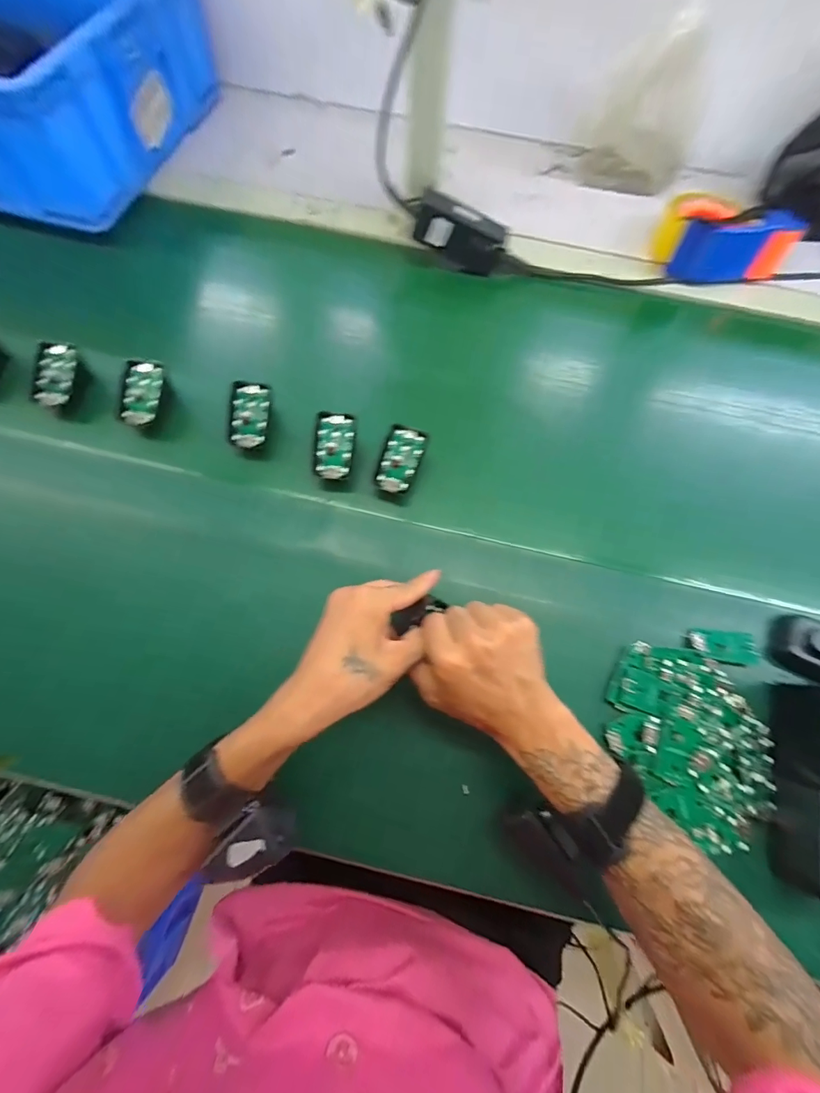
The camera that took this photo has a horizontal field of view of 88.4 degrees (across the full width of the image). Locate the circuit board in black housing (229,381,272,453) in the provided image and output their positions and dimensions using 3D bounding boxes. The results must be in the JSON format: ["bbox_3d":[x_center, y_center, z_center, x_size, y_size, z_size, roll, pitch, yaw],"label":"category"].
[{"bbox_3d":[-0.169,-0.138,0.446,0.038,0.012,0.071,7,88,-11],"label":"circuit board in black housing"}]

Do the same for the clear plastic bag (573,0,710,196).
[{"bbox_3d":[0.312,-0.569,0.563,0.147,0.162,0.072,19,69,5],"label":"clear plastic bag"}]

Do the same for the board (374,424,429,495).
[{"bbox_3d":[-0.009,-0.088,0.432,0.039,0.007,0.068,19,93,1],"label":"board"}]

